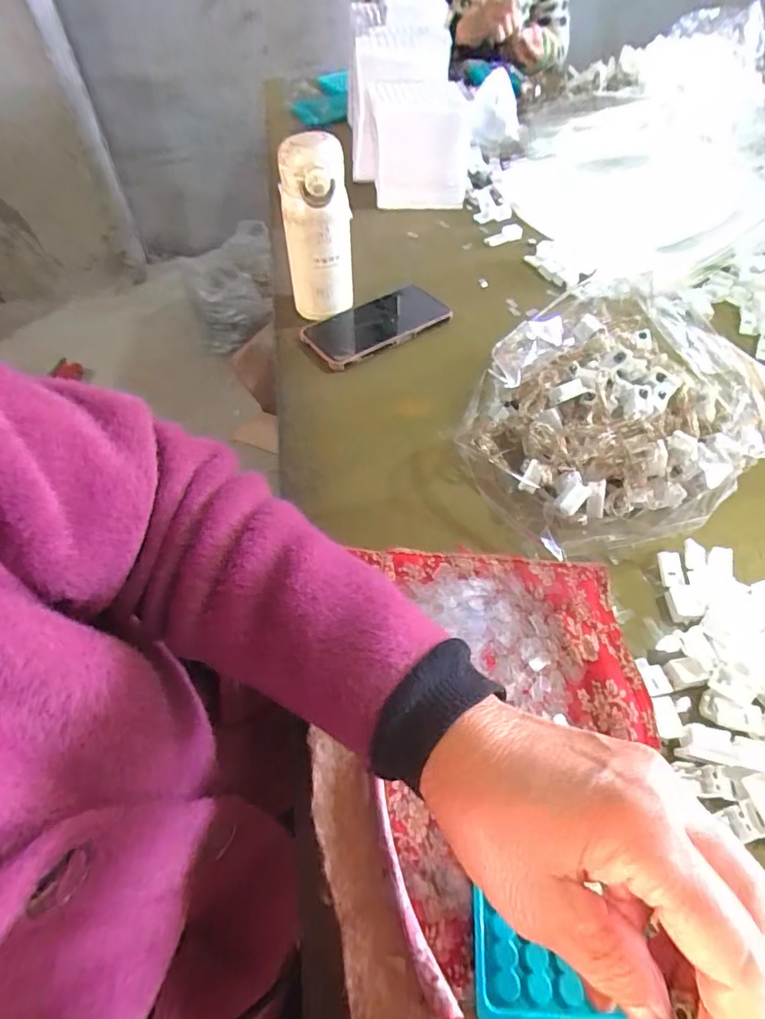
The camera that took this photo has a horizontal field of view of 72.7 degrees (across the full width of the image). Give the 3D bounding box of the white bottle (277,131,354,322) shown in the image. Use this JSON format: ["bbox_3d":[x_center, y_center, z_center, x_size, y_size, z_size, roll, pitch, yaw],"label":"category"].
[{"bbox_3d":[-0.068,-0.284,0.548,0.067,0.176,0.057,-6,54,-5],"label":"white bottle"}]

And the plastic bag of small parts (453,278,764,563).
[{"bbox_3d":[0.200,-0.100,0.458,0.270,0.099,0.250,-27,58,-19],"label":"plastic bag of small parts"}]

